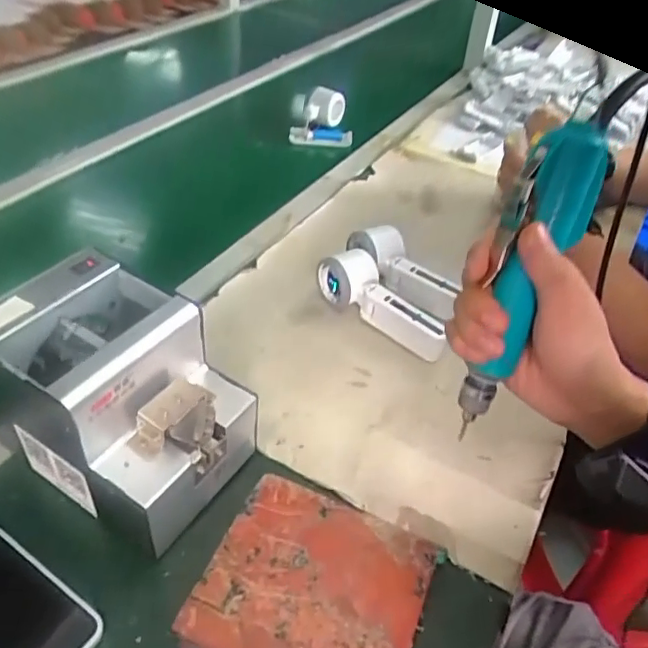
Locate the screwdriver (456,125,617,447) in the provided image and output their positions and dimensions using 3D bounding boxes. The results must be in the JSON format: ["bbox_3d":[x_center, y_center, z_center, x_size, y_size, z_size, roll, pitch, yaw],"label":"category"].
[{"bbox_3d":[0.123,-0.022,0.366,0.044,0.198,0.034,23,21,21],"label":"screwdriver"}]

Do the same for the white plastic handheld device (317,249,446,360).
[{"bbox_3d":[0.072,-0.027,0.676,0.173,0.060,0.054,30,48,25],"label":"white plastic handheld device"}]

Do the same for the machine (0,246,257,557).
[{"bbox_3d":[-0.159,0.059,0.461,0.170,0.159,0.124,24,46,20],"label":"machine"}]

